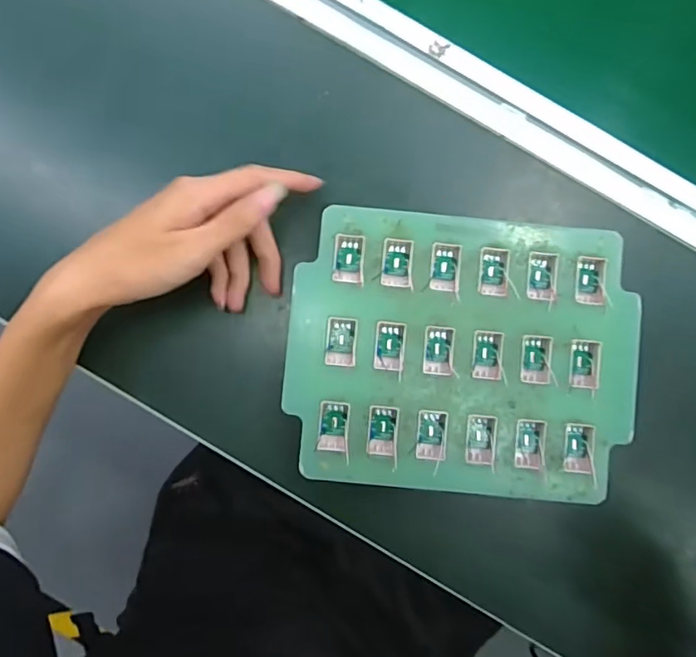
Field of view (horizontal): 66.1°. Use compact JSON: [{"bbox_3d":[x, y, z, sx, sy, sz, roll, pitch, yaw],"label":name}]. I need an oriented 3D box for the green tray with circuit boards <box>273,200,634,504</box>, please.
[{"bbox_3d":[0.075,0.016,0.352,0.222,0.016,0.175,6,87,-2],"label":"green tray with circuit boards"}]

